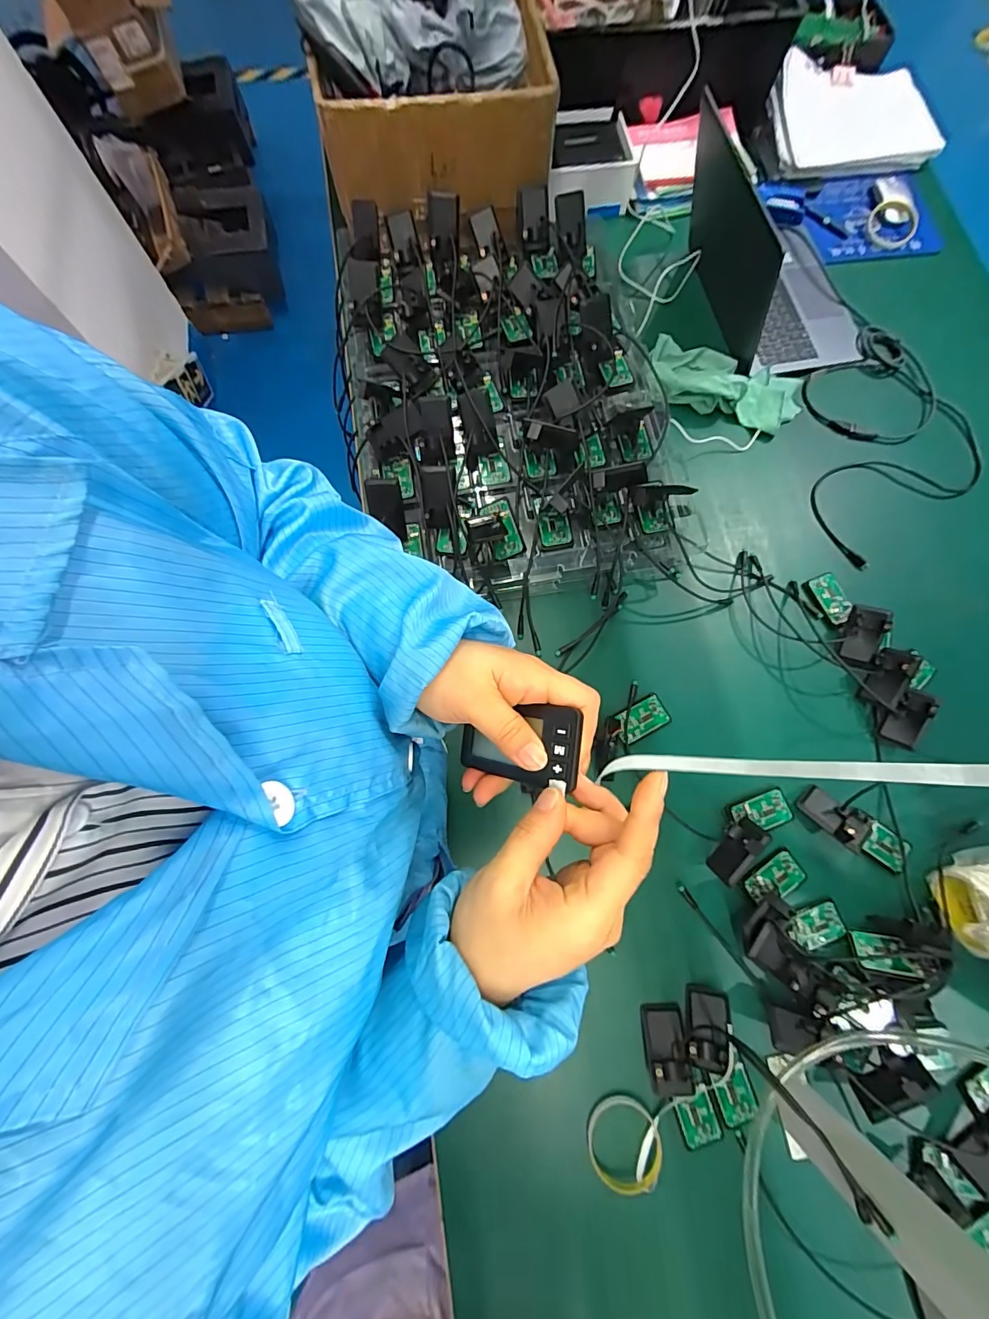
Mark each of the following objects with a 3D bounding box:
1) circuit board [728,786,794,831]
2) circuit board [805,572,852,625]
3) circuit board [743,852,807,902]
[{"bbox_3d":[0.355,0.203,0.608,0.082,0.008,0.047,-18,76,-6],"label":"circuit board"},{"bbox_3d":[0.505,-0.092,0.687,0.043,0.010,0.075,-23,76,-8],"label":"circuit board"},{"bbox_3d":[0.363,0.282,0.588,0.079,0.011,0.041,-26,78,-15],"label":"circuit board"}]

